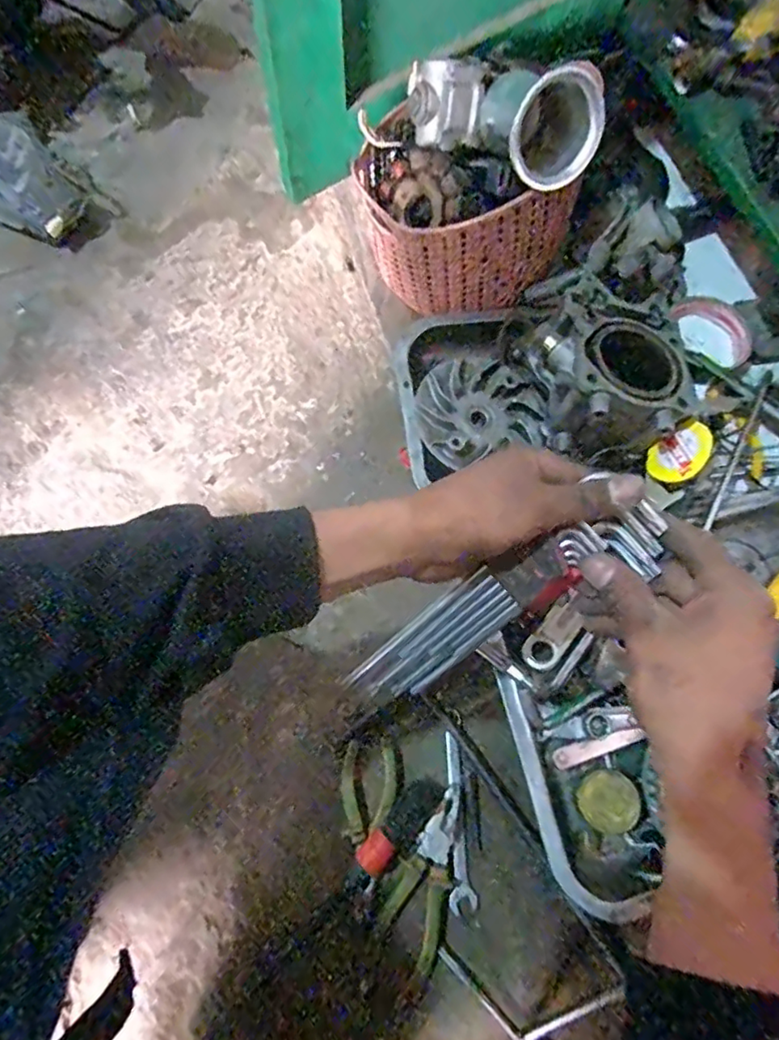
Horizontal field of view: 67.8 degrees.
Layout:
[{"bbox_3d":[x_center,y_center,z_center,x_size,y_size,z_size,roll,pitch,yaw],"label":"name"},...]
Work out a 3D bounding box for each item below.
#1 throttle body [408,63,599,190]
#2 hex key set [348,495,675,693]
[{"bbox_3d":[0.078,-0.306,0.434,0.154,0.075,0.064,29,74,20],"label":"throttle body"},{"bbox_3d":[0.060,0.054,0.340,0.203,0.027,0.041,-35,75,22],"label":"hex key set"}]

